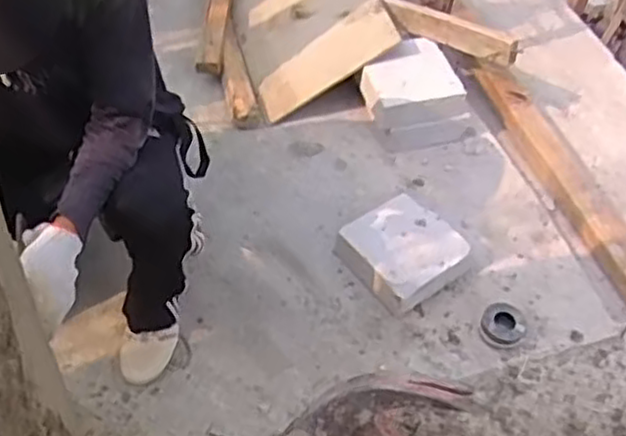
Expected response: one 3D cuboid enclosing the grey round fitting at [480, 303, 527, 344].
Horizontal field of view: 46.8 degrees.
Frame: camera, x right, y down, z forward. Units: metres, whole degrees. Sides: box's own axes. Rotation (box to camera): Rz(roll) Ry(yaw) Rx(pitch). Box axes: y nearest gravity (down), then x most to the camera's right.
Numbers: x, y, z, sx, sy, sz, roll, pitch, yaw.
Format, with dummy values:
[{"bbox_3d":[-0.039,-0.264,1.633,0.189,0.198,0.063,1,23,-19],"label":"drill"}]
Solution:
[{"bbox_3d":[0.373,0.207,1.412,0.089,0.045,0.078,-33,60,-29],"label":"grey round fitting"}]

